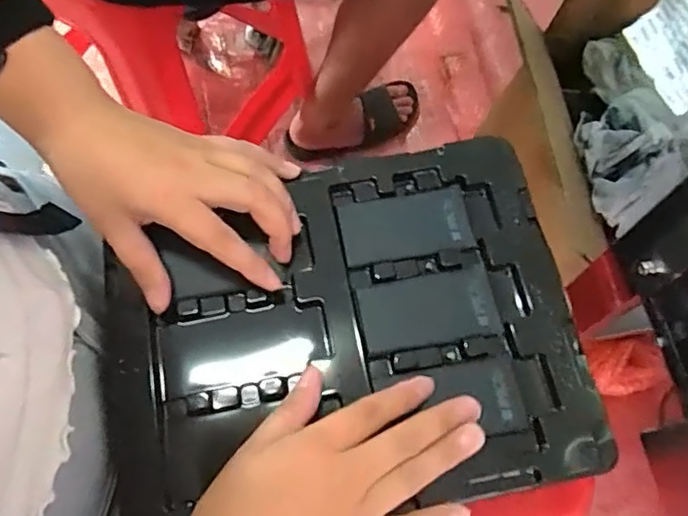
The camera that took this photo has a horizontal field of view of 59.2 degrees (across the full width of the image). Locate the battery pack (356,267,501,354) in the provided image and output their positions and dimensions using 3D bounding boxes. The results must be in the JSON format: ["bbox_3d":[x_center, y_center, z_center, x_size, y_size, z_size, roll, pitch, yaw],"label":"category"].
[{"bbox_3d":[0.052,0.033,0.374,0.080,0.006,0.043,-9,68,-4],"label":"battery pack"}]

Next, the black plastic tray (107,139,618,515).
[{"bbox_3d":[-0.001,0.043,0.368,0.276,0.016,0.210,-9,68,-5],"label":"black plastic tray"}]

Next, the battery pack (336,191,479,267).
[{"bbox_3d":[0.040,-0.021,0.394,0.084,0.007,0.044,-9,68,-4],"label":"battery pack"}]

